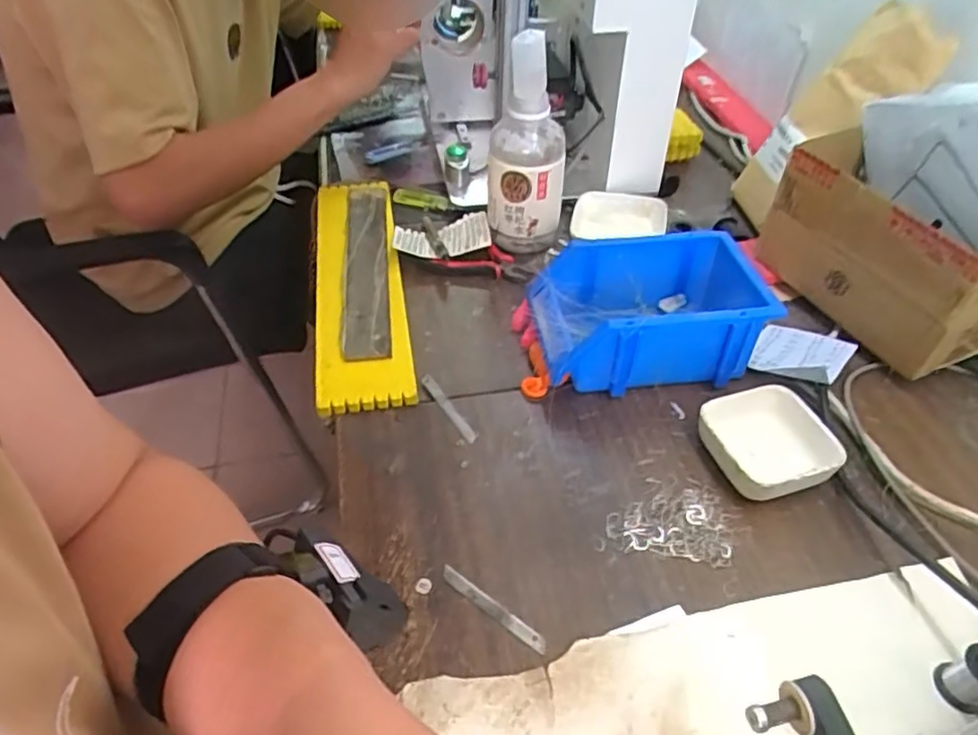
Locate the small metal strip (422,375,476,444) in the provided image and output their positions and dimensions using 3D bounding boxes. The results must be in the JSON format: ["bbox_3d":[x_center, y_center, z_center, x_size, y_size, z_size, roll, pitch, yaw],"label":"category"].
[{"bbox_3d":[-0.034,0.033,0.529,0.010,0.006,0.080,-24,49,-24],"label":"small metal strip"}]

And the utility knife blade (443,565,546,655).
[{"bbox_3d":[0.002,0.152,0.409,0.080,0.004,0.011,29,51,26],"label":"utility knife blade"}]

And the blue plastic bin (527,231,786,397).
[{"bbox_3d":[0.138,-0.049,0.566,0.195,0.084,0.134,-4,44,-4],"label":"blue plastic bin"}]

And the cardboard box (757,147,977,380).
[{"bbox_3d":[0.355,-0.097,0.581,0.102,0.136,0.207,-20,47,-20],"label":"cardboard box"}]

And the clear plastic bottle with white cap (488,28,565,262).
[{"bbox_3d":[0.037,-0.220,0.642,0.076,0.190,0.069,2,44,2],"label":"clear plastic bottle with white cap"}]

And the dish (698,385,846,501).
[{"bbox_3d":[0.208,0.057,0.490,0.085,0.035,0.089,-10,45,-10],"label":"dish"}]

